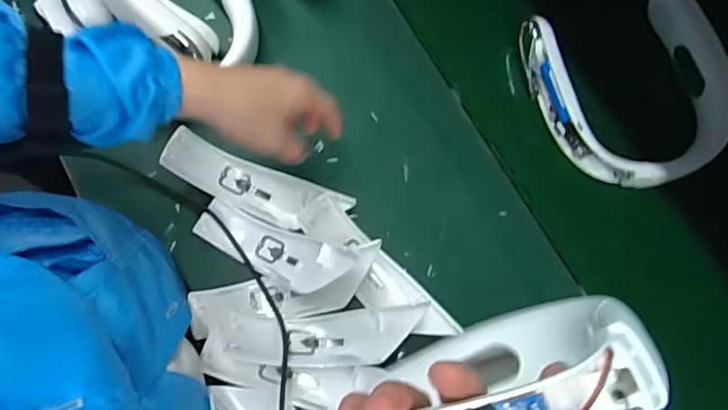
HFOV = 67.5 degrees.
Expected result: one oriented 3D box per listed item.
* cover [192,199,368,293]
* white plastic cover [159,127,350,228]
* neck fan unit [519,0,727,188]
[{"bbox_3d":[-0.081,0.042,0.505,0.167,0.037,0.051,15,77,28],"label":"cover"},{"bbox_3d":[-0.103,-0.016,0.526,0.175,0.047,0.050,21,78,3],"label":"white plastic cover"},{"bbox_3d":[0.284,-0.122,0.567,0.189,0.054,0.197,-21,79,-6],"label":"neck fan unit"}]

